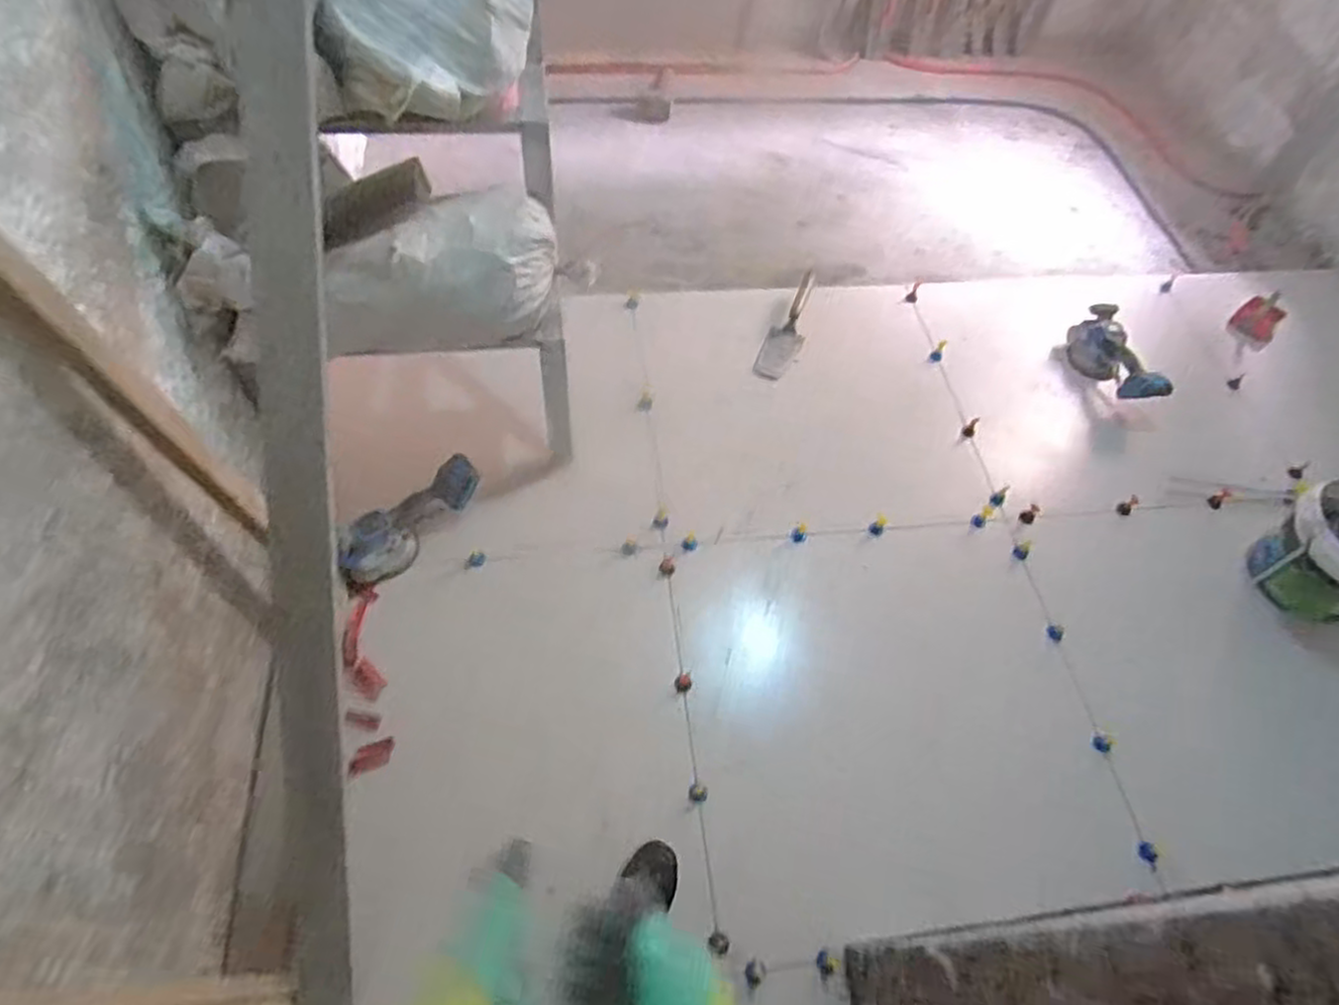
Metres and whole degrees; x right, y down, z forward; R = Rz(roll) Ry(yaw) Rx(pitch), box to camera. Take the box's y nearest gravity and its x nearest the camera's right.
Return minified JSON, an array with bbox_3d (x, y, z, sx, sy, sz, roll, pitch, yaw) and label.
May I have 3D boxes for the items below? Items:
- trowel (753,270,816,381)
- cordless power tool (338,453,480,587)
[{"bbox_3d":[0.308,-0.450,1.887,0.087,0.043,0.303,22,84,14],"label":"trowel"},{"bbox_3d":[-0.522,0.039,1.485,0.097,0.122,0.308,34,61,16],"label":"cordless power tool"}]

